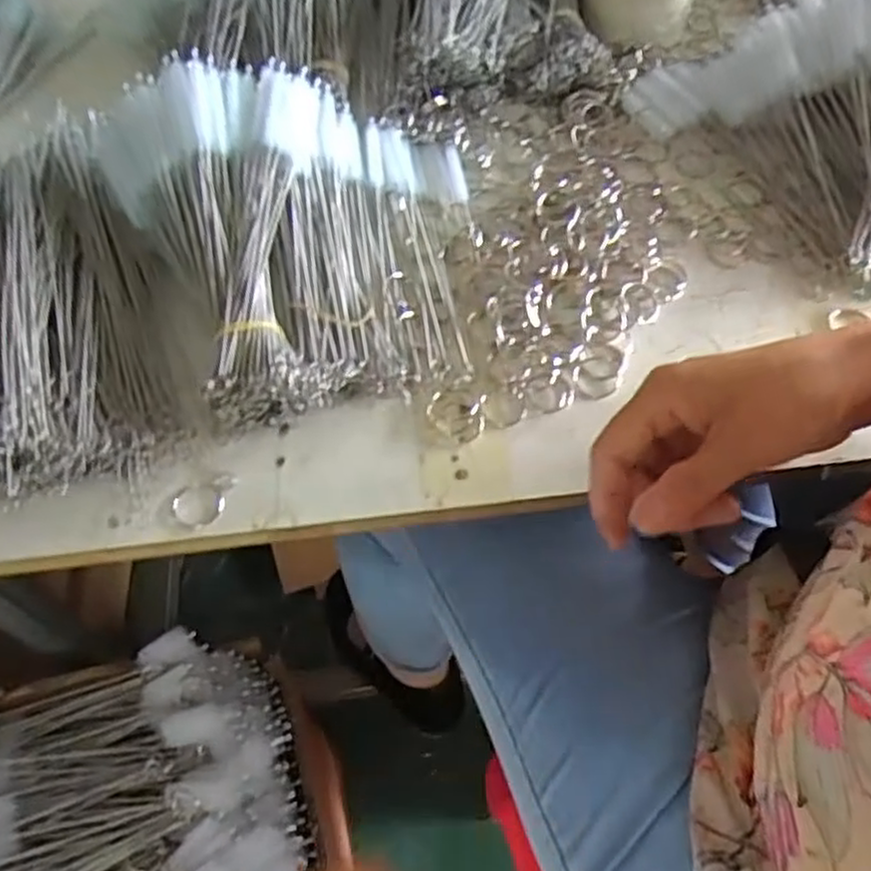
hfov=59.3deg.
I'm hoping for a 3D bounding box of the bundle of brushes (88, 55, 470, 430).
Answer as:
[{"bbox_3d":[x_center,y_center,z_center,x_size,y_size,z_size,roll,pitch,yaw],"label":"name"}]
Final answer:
[{"bbox_3d":[-0.064,-0.125,0.427,0.191,0.086,0.205,-1,59,2],"label":"bundle of brushes"}]

